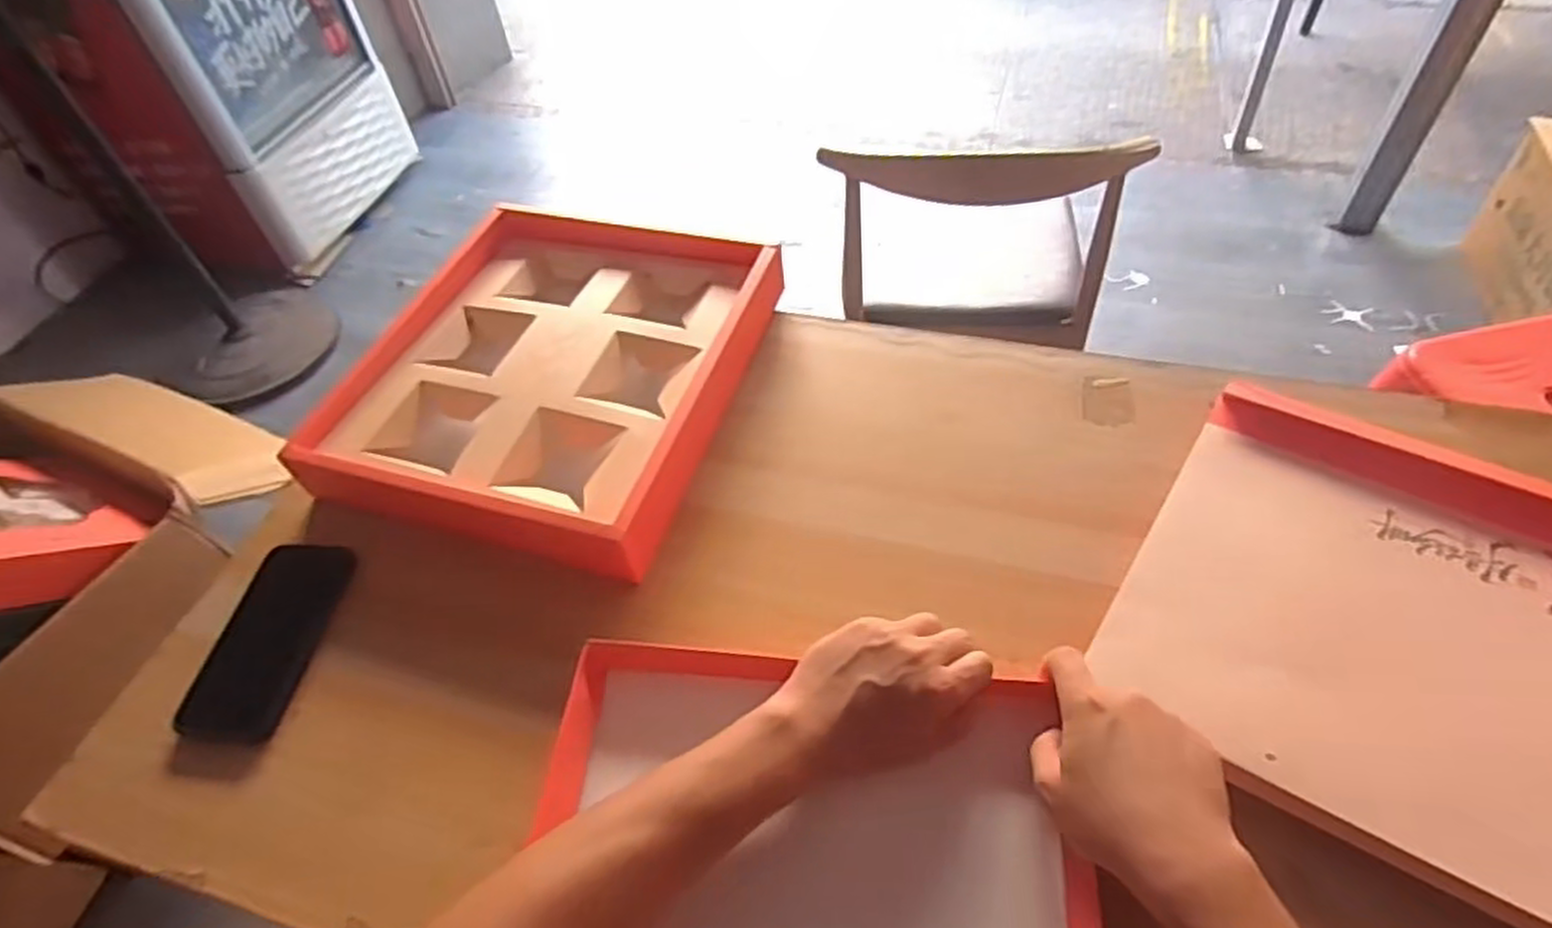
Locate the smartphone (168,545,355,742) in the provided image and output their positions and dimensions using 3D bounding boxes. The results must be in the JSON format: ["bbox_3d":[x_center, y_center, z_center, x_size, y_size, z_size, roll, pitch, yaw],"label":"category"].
[{"bbox_3d":[-0.384,0.129,0.604,0.075,0.005,0.155,1,51,7],"label":"smartphone"}]

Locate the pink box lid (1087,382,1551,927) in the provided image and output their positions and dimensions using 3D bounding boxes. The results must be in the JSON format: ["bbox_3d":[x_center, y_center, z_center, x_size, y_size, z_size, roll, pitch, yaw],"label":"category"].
[{"bbox_3d":[0.425,0.104,0.495,0.364,0.047,0.322,28,58,26],"label":"pink box lid"}]

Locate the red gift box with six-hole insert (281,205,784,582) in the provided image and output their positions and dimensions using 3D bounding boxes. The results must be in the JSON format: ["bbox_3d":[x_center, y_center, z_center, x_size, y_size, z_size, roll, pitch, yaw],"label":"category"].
[{"bbox_3d":[-0.206,-0.087,0.719,0.325,0.056,0.364,13,53,16],"label":"red gift box with six-hole insert"}]

